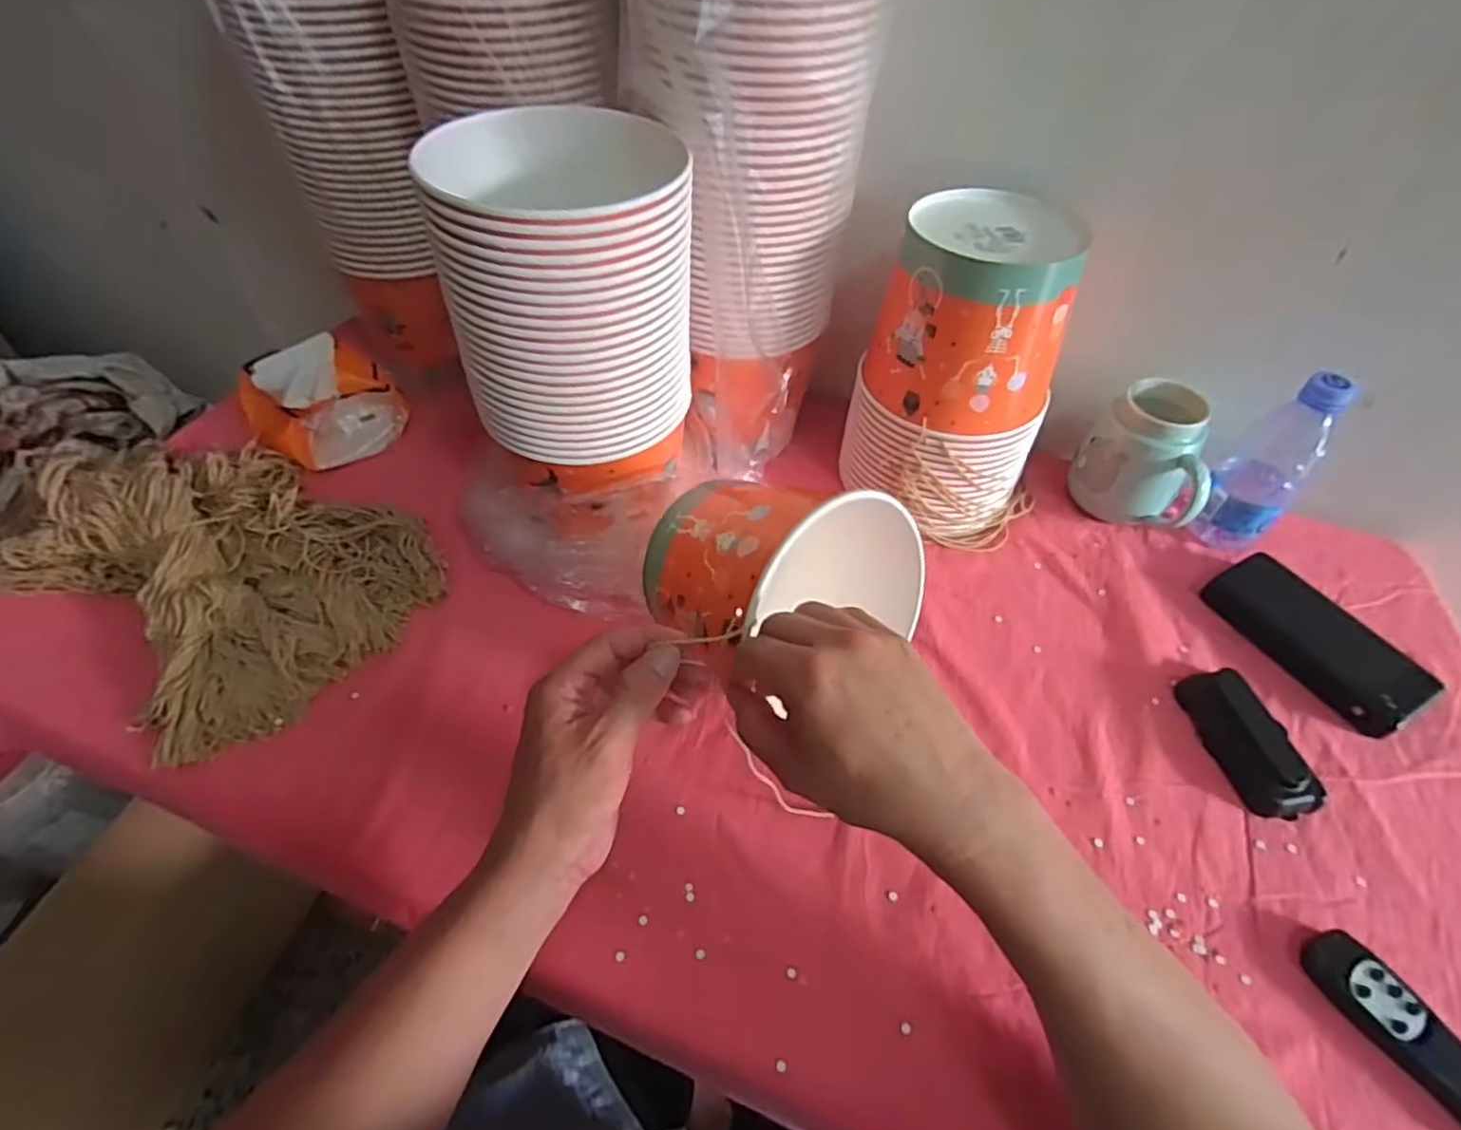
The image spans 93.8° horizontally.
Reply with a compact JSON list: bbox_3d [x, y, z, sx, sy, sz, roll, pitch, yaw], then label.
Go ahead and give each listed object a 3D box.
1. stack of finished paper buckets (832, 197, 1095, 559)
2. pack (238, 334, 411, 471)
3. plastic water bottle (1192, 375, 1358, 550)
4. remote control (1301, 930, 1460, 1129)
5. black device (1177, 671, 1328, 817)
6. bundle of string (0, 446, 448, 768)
[{"bbox_3d":[0.194,-0.153,0.573,0.171,0.235,0.146,18,54,12],"label":"stack of finished paper buckets"},{"bbox_3d":[-0.407,-0.168,0.672,0.132,0.077,0.130,-32,60,-23],"label":"pack"},{"bbox_3d":[0.452,-0.081,0.571,0.053,0.159,0.061,-37,62,-26],"label":"plastic water bottle"},{"bbox_3d":[0.387,0.265,0.382,0.039,0.016,0.117,-27,58,-20],"label":"remote control"},{"bbox_3d":[0.373,0.124,0.492,0.052,0.025,0.107,-5,53,-6],"label":"black device"},{"bbox_3d":[-0.426,-0.015,0.562,0.340,0.051,0.238,32,58,21],"label":"bundle of string"}]

